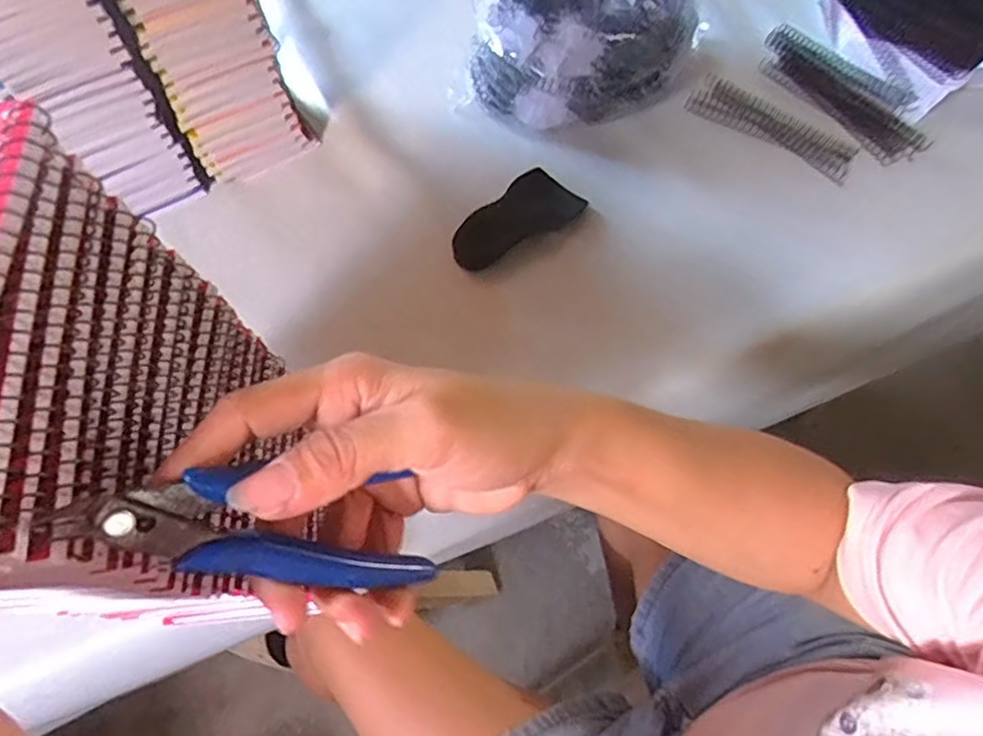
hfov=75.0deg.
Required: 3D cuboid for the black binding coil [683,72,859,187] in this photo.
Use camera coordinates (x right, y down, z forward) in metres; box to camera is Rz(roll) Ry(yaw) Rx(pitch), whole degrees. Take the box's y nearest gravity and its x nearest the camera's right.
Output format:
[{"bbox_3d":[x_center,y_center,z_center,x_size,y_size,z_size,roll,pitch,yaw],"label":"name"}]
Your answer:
[{"bbox_3d":[0.260,-0.225,0.595,0.162,0.015,0.048,40,70,22],"label":"black binding coil"}]

